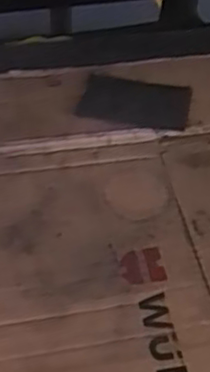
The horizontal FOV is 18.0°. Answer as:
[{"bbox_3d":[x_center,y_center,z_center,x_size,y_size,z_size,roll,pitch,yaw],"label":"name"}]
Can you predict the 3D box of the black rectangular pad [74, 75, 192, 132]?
[{"bbox_3d":[0.032,-0.088,0.706,0.114,0.008,0.067,7,50,2],"label":"black rectangular pad"}]

